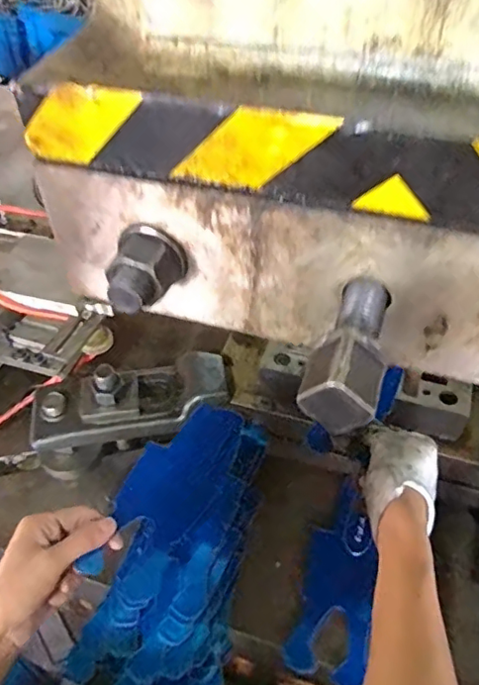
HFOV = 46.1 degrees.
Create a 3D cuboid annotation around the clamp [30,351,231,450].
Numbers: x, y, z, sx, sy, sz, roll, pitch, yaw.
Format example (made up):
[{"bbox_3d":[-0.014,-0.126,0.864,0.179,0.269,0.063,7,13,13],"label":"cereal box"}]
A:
[{"bbox_3d":[-0.112,0.048,0.560,0.198,0.058,0.078,-6,48,-3],"label":"clamp"}]

